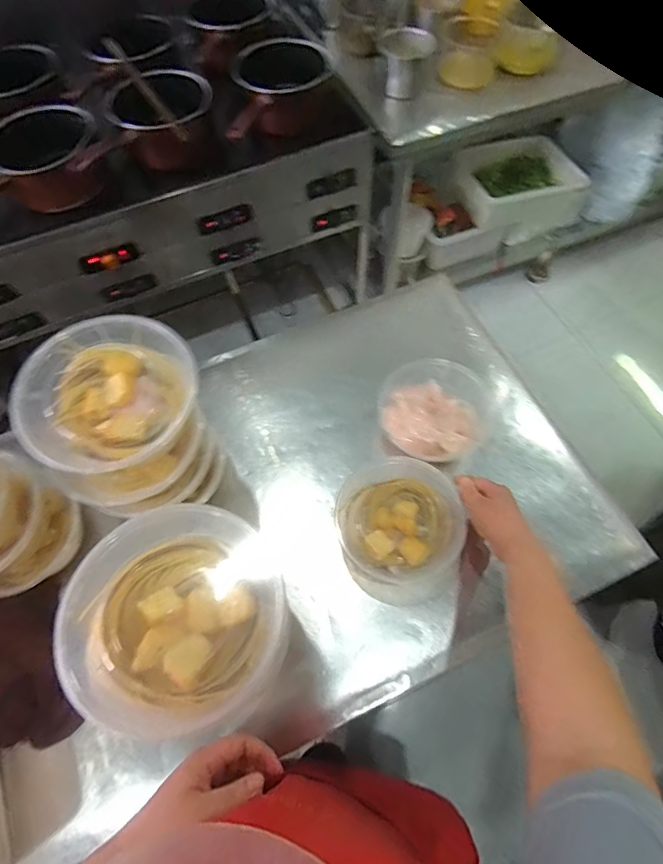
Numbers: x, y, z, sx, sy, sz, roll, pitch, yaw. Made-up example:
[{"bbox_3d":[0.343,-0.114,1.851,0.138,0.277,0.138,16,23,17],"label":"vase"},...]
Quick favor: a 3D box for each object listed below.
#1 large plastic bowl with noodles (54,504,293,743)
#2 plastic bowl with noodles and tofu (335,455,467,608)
[{"bbox_3d":[-0.124,0.154,0.381,0.165,0.061,0.168,-1,65,2],"label":"large plastic bowl with noodles"},{"bbox_3d":[0.096,0.133,0.650,0.172,0.075,0.183,-1,65,2],"label":"plastic bowl with noodles and tofu"}]

